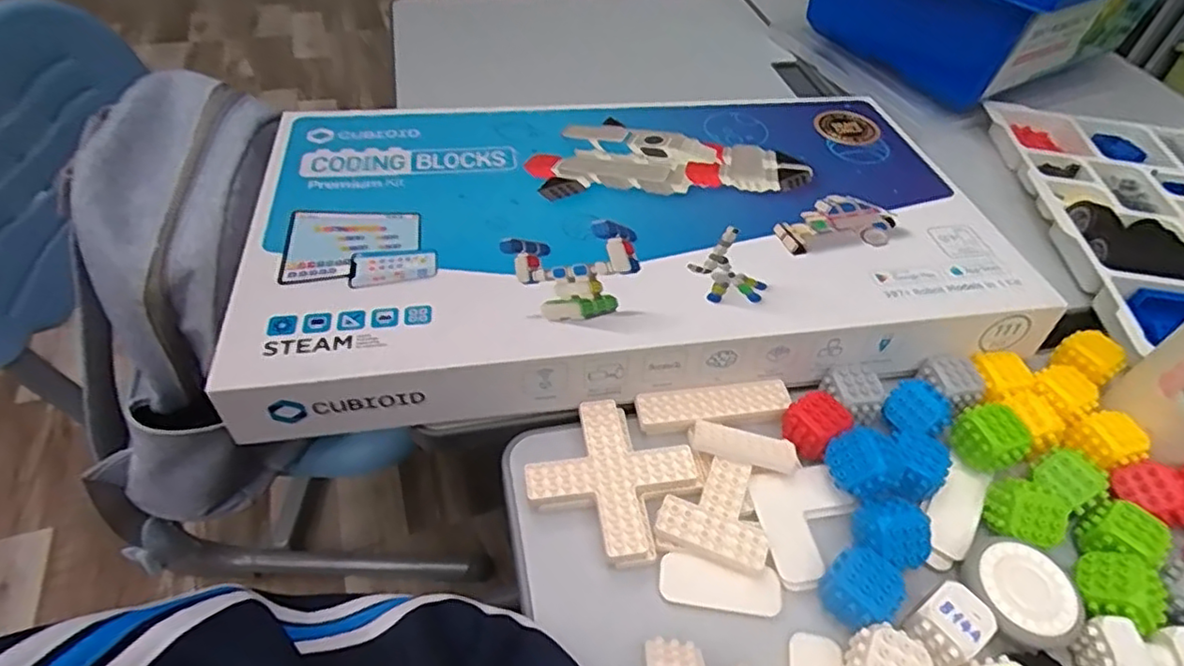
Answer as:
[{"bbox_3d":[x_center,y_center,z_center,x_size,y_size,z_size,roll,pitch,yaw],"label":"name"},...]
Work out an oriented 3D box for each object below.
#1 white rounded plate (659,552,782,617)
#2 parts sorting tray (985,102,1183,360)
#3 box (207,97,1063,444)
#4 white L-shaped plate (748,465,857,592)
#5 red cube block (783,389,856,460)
[{"bbox_3d":[0.071,0.140,0.356,0.066,0.004,0.026,8,61,5],"label":"white rounded plate"},{"bbox_3d":[0.540,-0.097,0.587,0.263,0.038,0.391,9,49,2],"label":"parts sorting tray"},{"bbox_3d":[0.025,-0.090,0.502,0.528,0.051,0.307,-5,49,-10],"label":"box"},{"bbox_3d":[0.128,0.114,0.379,0.059,0.008,0.067,-5,50,-10],"label":"white L-shaped plate"},{"bbox_3d":[0.142,0.059,0.407,0.032,0.027,0.034,-32,59,-29],"label":"red cube block"}]

